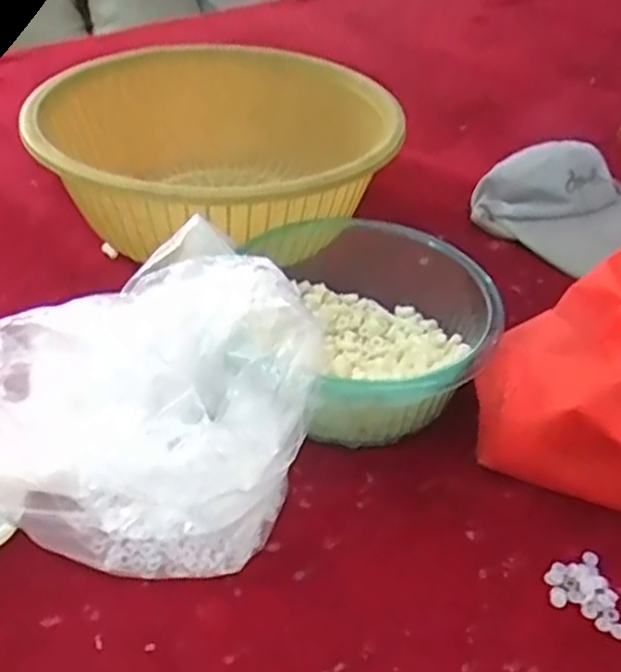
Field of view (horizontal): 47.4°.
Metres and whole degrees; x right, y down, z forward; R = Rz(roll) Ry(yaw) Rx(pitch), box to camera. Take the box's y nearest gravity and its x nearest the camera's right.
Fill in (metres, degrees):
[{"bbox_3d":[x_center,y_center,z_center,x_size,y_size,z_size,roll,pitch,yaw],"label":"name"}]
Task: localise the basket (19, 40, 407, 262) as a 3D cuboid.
[{"bbox_3d":[-0.099,-0.167,0.708,0.342,0.154,0.278,9,39,4],"label":"basket"}]

